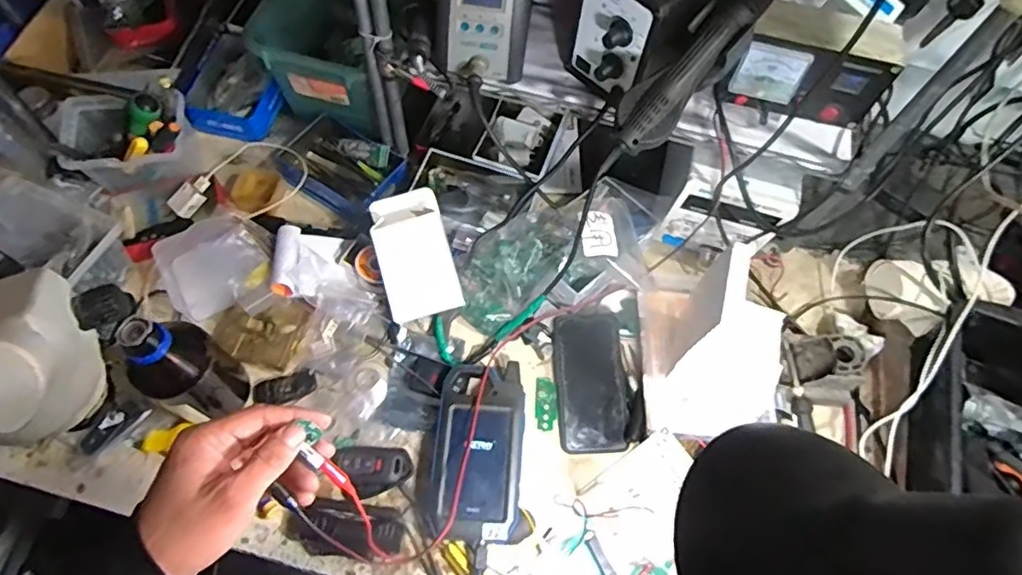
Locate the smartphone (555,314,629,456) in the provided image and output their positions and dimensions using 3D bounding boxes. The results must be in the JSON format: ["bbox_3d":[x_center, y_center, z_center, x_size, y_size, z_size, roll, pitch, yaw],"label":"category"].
[{"bbox_3d":[0.092,0.107,0.692,0.076,0.015,0.164,-2,75,3],"label":"smartphone"}]

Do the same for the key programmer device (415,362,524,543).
[{"bbox_3d":[-0.040,0.172,0.640,0.103,0.034,0.185,5,65,-1],"label":"key programmer device"}]

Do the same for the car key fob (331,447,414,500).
[{"bbox_3d":[-0.148,0.198,0.641,0.079,0.016,0.053,-8,66,-7],"label":"car key fob"}]

